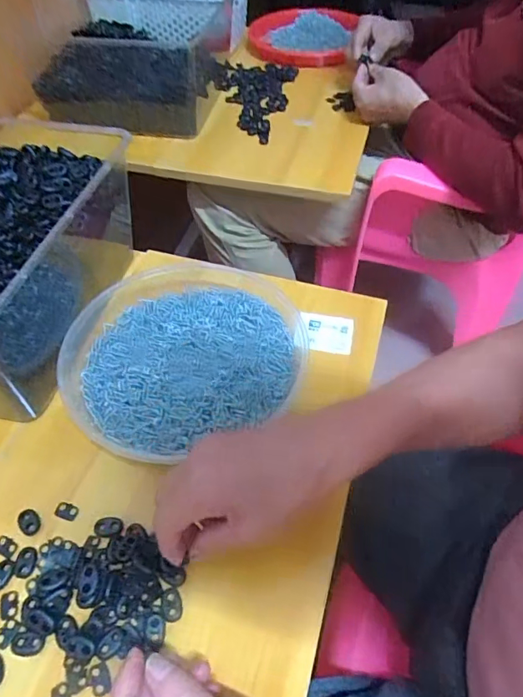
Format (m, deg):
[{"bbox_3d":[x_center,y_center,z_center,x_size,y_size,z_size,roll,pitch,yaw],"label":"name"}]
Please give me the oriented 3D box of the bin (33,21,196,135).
[{"bbox_3d":[-0.224,-0.426,0.748,0.264,0.130,0.087,8,52,7],"label":"bin"}]

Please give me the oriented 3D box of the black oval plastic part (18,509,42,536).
[{"bbox_3d":[-0.185,0.138,0.378,0.015,0.006,0.022,-38,60,-26],"label":"black oval plastic part"}]

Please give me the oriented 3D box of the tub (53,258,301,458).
[{"bbox_3d":[-0.075,0.003,0.465,0.229,0.038,0.232,29,57,21],"label":"tub"}]

